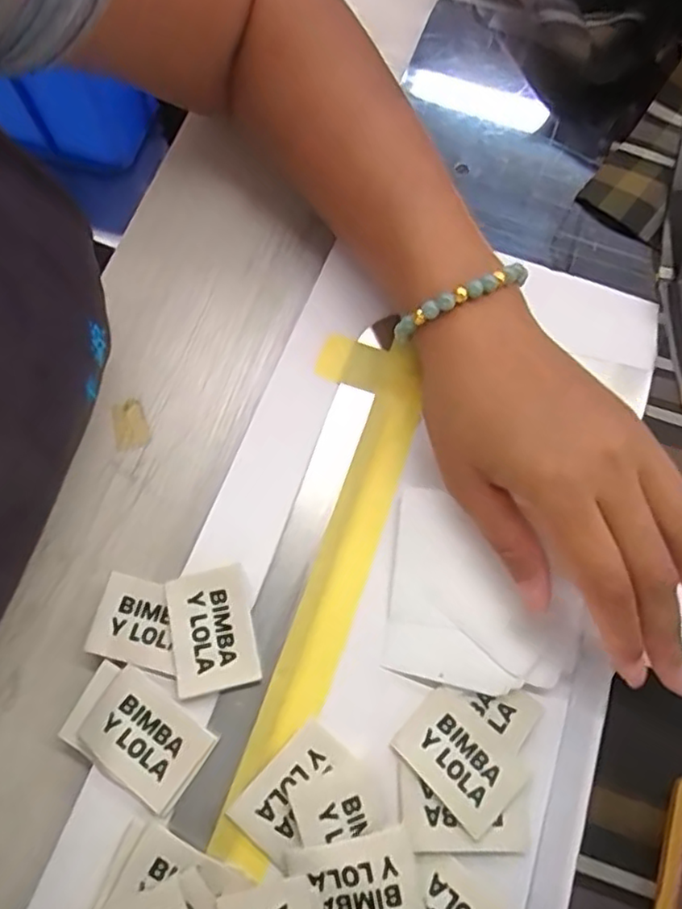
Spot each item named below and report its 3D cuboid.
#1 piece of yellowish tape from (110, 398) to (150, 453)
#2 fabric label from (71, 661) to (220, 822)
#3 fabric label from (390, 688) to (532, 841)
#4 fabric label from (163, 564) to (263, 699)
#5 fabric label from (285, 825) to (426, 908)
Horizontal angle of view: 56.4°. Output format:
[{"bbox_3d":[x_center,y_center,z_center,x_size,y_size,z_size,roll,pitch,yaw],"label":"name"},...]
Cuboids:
[{"bbox_3d":[-0.107,-0.015,0.321,0.017,0.004,0.026,-19,75,-8],"label":"piece of yellowish tape"},{"bbox_3d":[-0.080,0.114,0.255,0.049,0.004,0.035,35,75,8],"label":"fabric label"},{"bbox_3d":[0.048,0.124,0.257,0.048,0.004,0.033,43,69,13],"label":"fabric label"},{"bbox_3d":[-0.055,0.074,0.269,0.034,0.004,0.047,-12,74,-6],"label":"fabric label"},{"bbox_3d":[0.006,0.162,0.239,0.046,0.004,0.034,-10,77,-6],"label":"fabric label"}]

